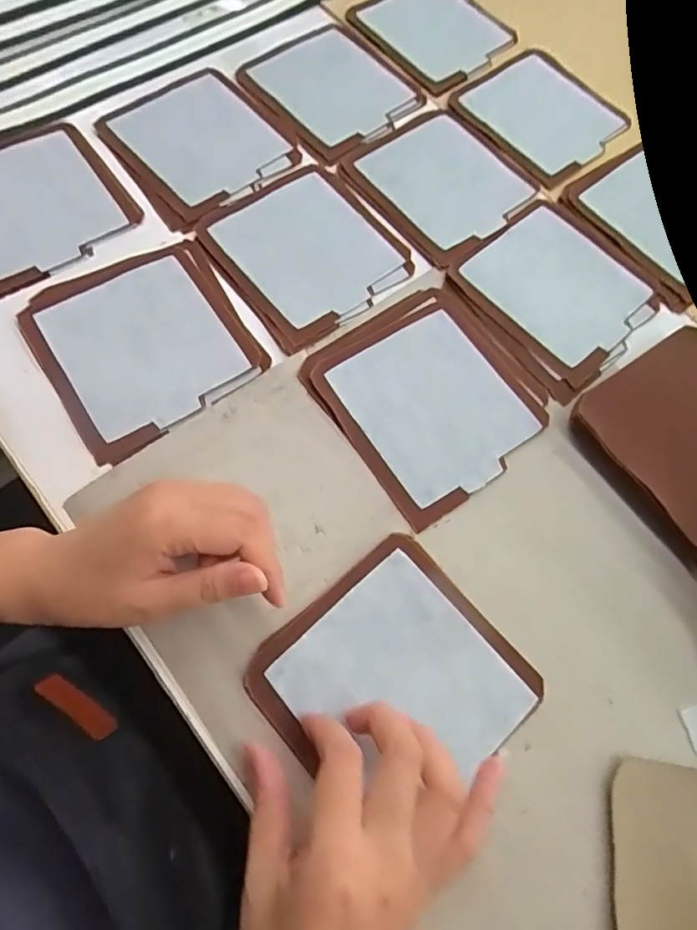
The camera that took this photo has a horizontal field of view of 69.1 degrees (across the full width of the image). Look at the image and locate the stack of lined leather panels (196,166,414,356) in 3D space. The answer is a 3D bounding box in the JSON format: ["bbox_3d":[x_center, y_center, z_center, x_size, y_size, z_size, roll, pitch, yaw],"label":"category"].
[{"bbox_3d":[-0.030,-0.167,0.389,0.126,0.008,0.135,-33,75,-13],"label":"stack of lined leather panels"}]

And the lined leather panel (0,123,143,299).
[{"bbox_3d":[-0.243,-0.200,0.386,0.130,0.013,0.133,-35,76,-13],"label":"lined leather panel"}]

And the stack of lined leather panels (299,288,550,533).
[{"bbox_3d":[0.056,-0.050,0.352,0.132,0.004,0.144,-34,76,-13],"label":"stack of lined leather panels"}]

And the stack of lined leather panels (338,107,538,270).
[{"bbox_3d":[0.076,-0.236,0.420,0.116,0.006,0.128,-38,77,-14],"label":"stack of lined leather panels"}]

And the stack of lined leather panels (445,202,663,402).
[{"bbox_3d":[0.162,-0.133,0.394,0.124,0.005,0.139,-34,76,-13],"label":"stack of lined leather panels"}]

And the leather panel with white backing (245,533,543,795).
[{"bbox_3d":[0.026,0.122,0.288,0.129,0.008,0.123,-38,77,-14],"label":"leather panel with white backing"}]

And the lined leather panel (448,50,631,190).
[{"bbox_3d":[0.166,-0.315,0.450,0.112,0.012,0.130,-42,78,-15],"label":"lined leather panel"}]

